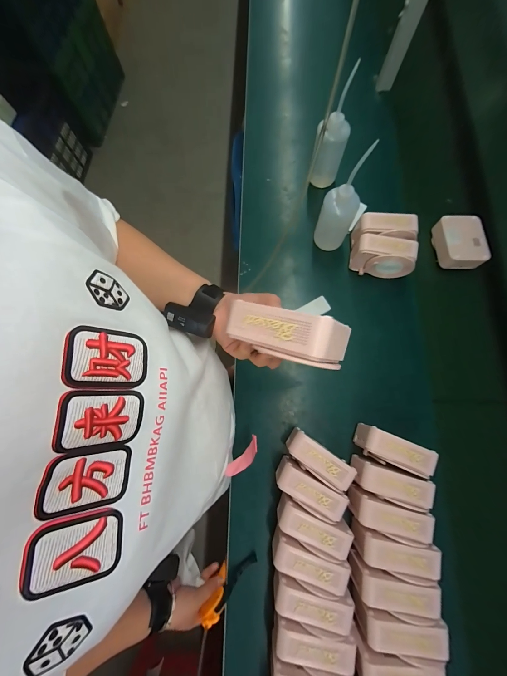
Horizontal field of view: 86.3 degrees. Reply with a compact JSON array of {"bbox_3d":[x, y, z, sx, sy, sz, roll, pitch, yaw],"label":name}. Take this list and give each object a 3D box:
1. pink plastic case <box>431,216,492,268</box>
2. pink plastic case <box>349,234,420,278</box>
[{"bbox_3d":[0.504,-0.235,0.661,0.105,0.043,0.126,0,76,0],"label":"pink plastic case"},{"bbox_3d":[0.302,-0.188,0.632,0.133,0.091,0.053,10,76,3],"label":"pink plastic case"}]

